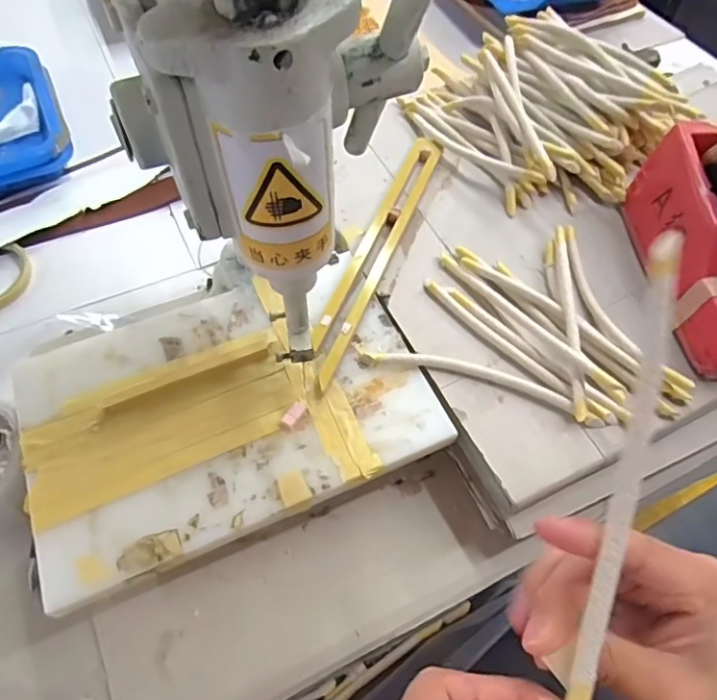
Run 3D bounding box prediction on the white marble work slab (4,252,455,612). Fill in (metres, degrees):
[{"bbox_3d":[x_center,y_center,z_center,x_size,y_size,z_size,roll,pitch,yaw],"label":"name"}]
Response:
[{"bbox_3d":[-0.101,0.039,0.425,0.297,0.013,0.199,-20,63,-15],"label":"white marble work slab"}]

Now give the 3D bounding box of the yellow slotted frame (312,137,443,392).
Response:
[{"bbox_3d":[0.019,-0.098,0.504,0.031,0.010,0.306,20,60,10],"label":"yellow slotted frame"}]

